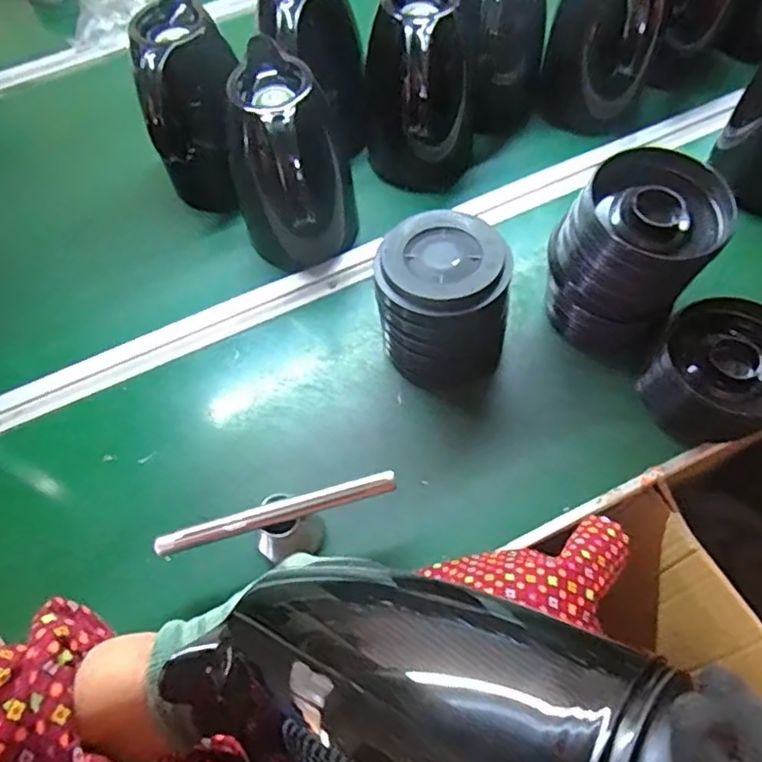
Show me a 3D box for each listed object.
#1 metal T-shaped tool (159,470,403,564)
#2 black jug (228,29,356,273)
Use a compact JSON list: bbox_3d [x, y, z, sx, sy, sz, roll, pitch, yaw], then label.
[{"bbox_3d":[-0.084,0.128,0.539,0.203,0.070,0.041,-12,61,-3],"label":"metal T-shaped tool"},{"bbox_3d":[-0.096,-0.211,0.639,0.112,0.195,0.118,-1,61,3],"label":"black jug"}]

